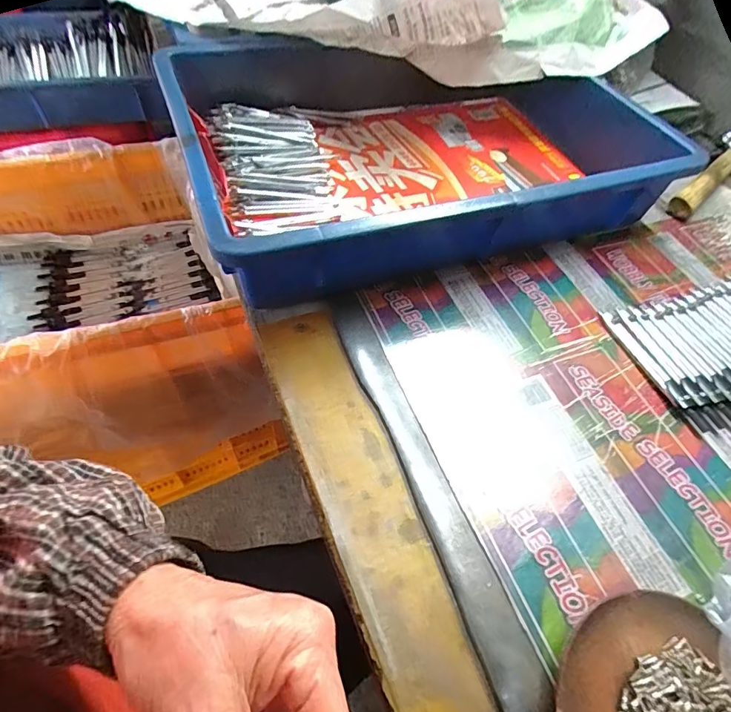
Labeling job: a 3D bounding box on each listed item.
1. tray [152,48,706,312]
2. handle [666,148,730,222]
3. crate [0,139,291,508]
[{"bbox_3d":[0.043,-0.210,0.432,0.416,0.075,0.309,-16,58,-16],"label":"tray"},{"bbox_3d":[0.367,-0.187,0.481,0.134,0.027,0.023,-38,66,-27],"label":"handle"},{"bbox_3d":[-0.417,-0.064,0.612,0.450,0.239,0.376,-15,58,-16],"label":"crate"}]

